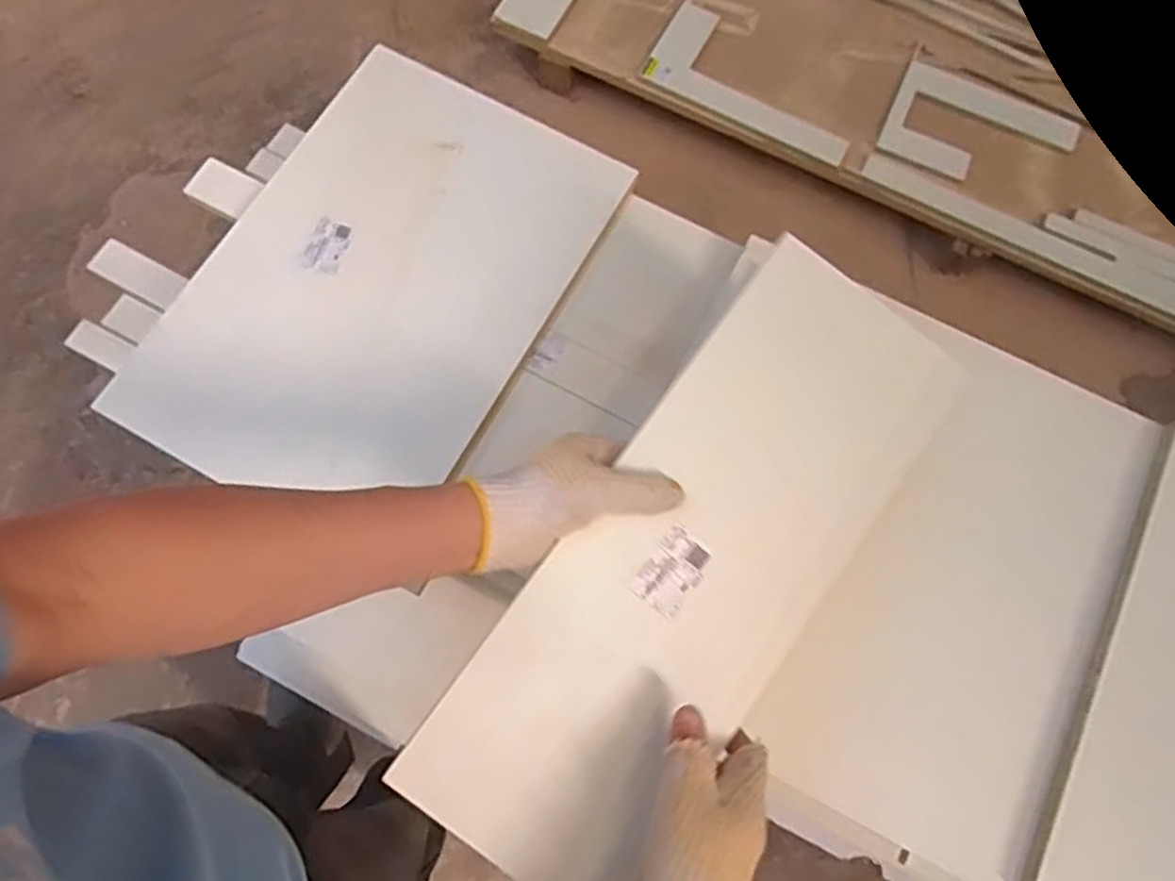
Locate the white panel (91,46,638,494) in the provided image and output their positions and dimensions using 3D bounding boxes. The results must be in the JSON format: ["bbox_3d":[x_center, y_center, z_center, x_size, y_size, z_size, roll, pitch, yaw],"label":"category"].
[{"bbox_3d":[-0.205,-0.154,0.743,0.331,0.019,0.465,28,76,6],"label":"white panel"}]

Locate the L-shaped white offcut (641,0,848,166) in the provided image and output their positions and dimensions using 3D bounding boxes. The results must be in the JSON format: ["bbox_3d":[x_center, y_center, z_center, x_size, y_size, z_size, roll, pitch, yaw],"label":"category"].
[{"bbox_3d":[0.370,-0.775,1.605,0.461,0.020,0.217,30,76,6],"label":"L-shaped white offcut"}]

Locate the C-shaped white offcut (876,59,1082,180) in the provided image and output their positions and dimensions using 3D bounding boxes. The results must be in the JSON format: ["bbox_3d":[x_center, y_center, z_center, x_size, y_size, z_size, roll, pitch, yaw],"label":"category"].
[{"bbox_3d":[0.821,-0.641,1.570,0.368,0.013,0.235,27,76,6],"label":"C-shaped white offcut"}]

